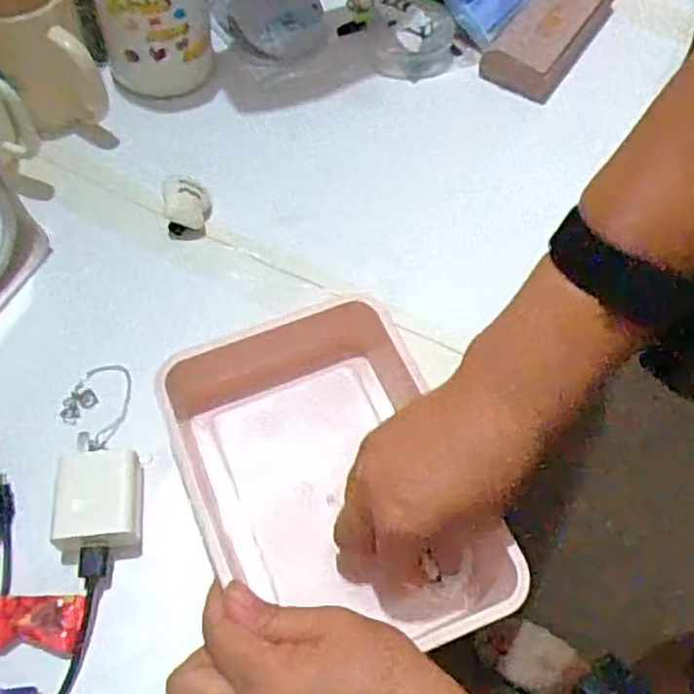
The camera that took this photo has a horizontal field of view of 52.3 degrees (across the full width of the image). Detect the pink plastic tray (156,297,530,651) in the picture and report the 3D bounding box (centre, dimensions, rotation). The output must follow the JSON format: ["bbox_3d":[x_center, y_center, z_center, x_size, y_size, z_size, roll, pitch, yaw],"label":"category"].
[{"bbox_3d":[-0.012,0.070,0.415,0.160,0.060,0.222,-19,63,-12],"label":"pink plastic tray"}]

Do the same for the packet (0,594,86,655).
[{"bbox_3d":[-0.165,0.145,0.374,0.047,0.005,0.028,-1,61,-2],"label":"packet"}]

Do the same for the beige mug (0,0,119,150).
[{"bbox_3d":[-0.233,-0.226,0.525,0.080,0.103,0.114,-18,63,-11],"label":"beige mug"}]

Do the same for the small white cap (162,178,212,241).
[{"bbox_3d":[-0.117,-0.102,0.516,0.033,0.027,0.042,-12,62,-8],"label":"small white cap"}]

